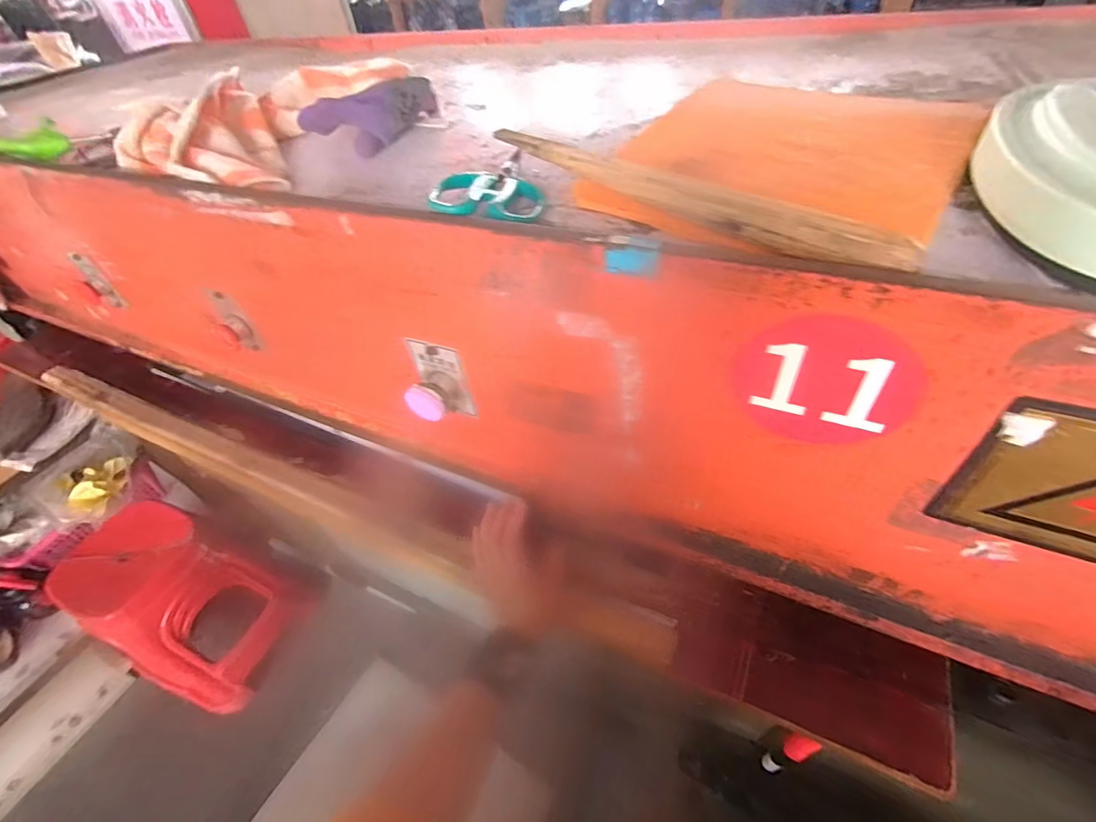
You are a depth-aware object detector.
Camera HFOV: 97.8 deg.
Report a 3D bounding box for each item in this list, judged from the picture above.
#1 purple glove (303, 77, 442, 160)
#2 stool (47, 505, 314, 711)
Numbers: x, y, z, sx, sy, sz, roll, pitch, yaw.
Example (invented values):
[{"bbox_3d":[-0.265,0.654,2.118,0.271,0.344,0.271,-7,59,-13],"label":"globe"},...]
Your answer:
[{"bbox_3d":[-0.171,-0.307,0.492,0.037,0.047,0.166,18,52,22],"label":"purple glove"},{"bbox_3d":[-0.949,0.490,1.253,0.325,0.454,0.337,19,52,23],"label":"stool"}]

